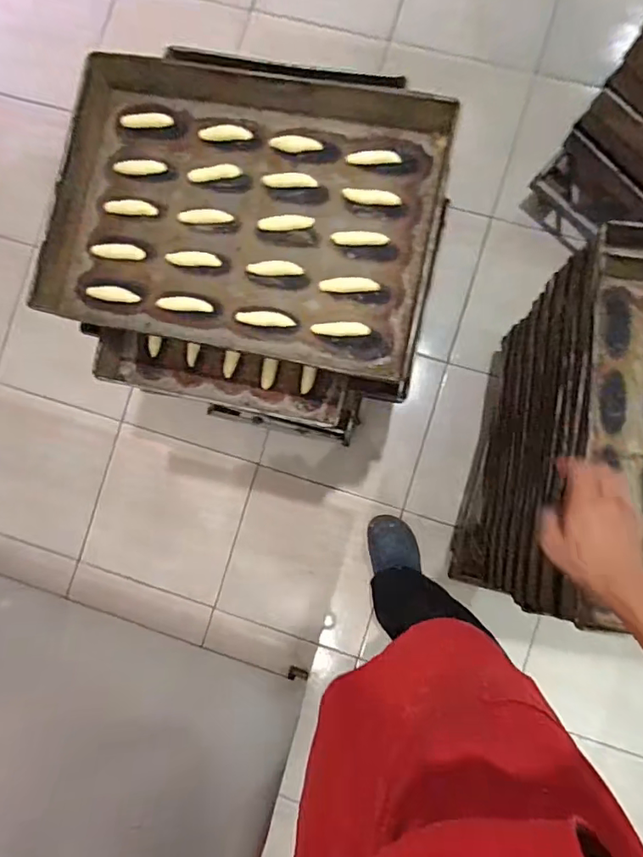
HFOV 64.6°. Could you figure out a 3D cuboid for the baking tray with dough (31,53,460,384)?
[{"bbox_3d":[-0.106,-0.304,0.697,0.519,0.068,0.384,12,90,6],"label":"baking tray with dough"}]

